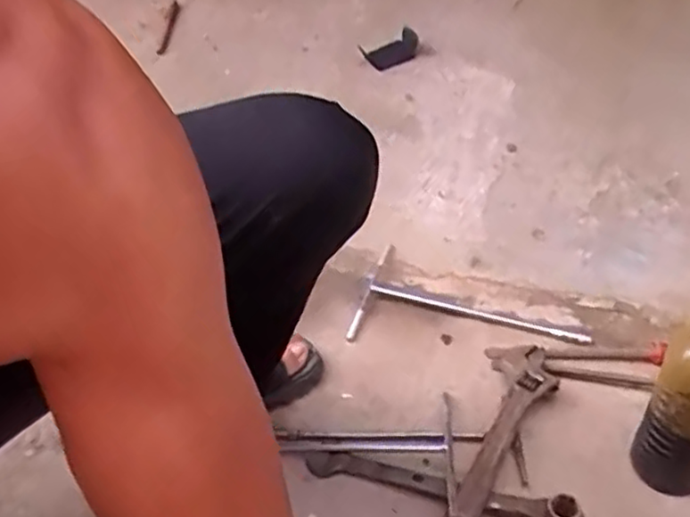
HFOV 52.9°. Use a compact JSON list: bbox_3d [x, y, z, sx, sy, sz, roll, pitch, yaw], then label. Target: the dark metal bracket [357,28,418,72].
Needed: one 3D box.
[{"bbox_3d":[0.087,-0.382,1.271,0.101,0.045,0.080,-15,40,-16],"label":"dark metal bracket"}]

